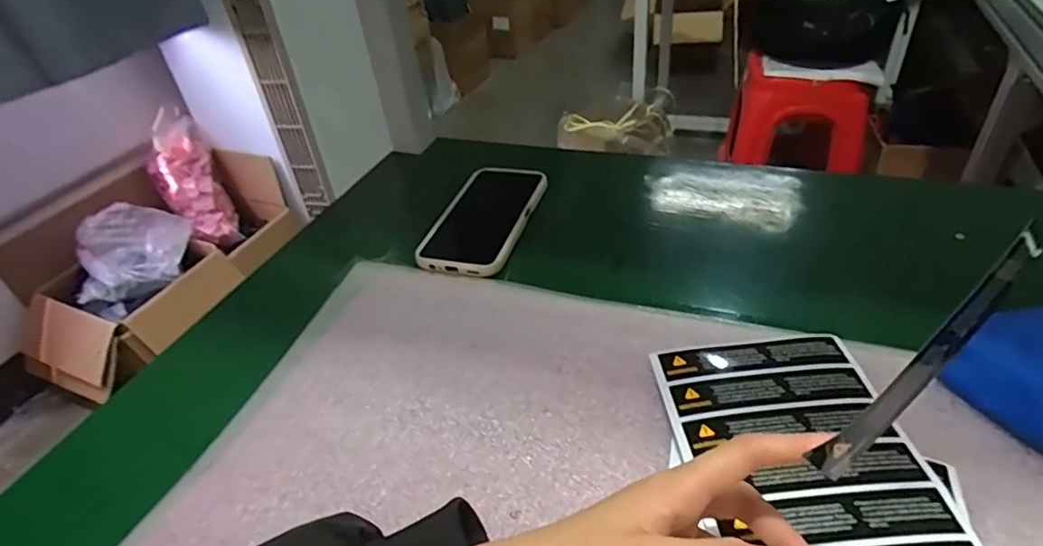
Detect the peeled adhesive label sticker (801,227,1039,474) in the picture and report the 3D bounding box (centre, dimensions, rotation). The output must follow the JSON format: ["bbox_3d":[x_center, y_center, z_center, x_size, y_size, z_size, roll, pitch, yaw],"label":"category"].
[{"bbox_3d":[0.156,0.034,0.221,0.015,0.116,0.004,33,9,-7],"label":"peeled adhesive label sticker"}]

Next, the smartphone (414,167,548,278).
[{"bbox_3d":[-0.038,-0.056,0.570,0.085,0.018,0.165,7,40,18],"label":"smartphone"}]

